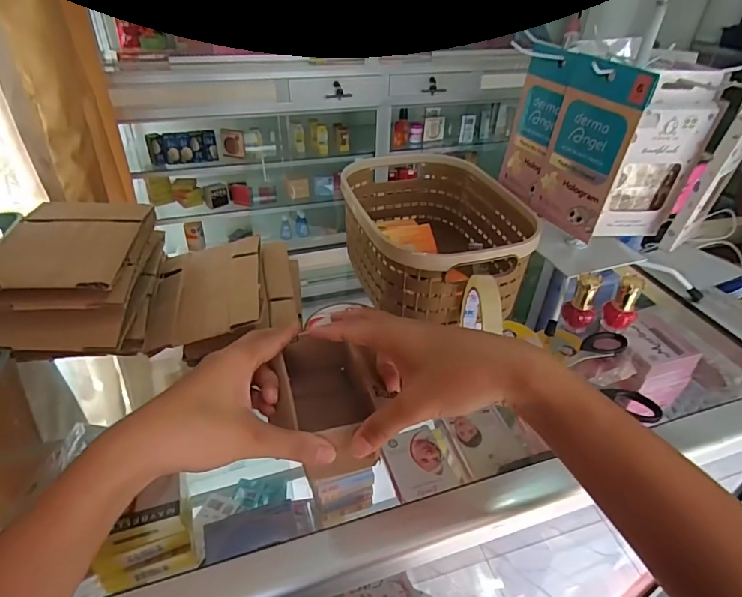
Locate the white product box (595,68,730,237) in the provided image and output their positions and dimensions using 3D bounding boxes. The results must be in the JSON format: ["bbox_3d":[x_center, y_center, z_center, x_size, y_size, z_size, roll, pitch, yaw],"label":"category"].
[{"bbox_3d":[0.249,-0.119,0.405,0.067,0.140,0.019,-2,37,-5],"label":"white product box"}]

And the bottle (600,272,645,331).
[{"bbox_3d":[0.244,0.005,0.453,0.022,0.055,0.022,1,37,-1],"label":"bottle"}]

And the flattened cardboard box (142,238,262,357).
[{"bbox_3d":[-0.152,-0.011,0.434,0.098,0.017,0.129,-5,38,-9],"label":"flattened cardboard box"}]

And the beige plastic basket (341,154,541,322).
[{"bbox_3d":[0.060,-0.071,0.506,0.160,0.094,0.235,-8,38,-13],"label":"beige plastic basket"}]

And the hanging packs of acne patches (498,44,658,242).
[{"bbox_3d":[0.179,-0.148,0.438,0.025,0.139,0.138,-9,39,-14],"label":"hanging packs of acne patches"}]

